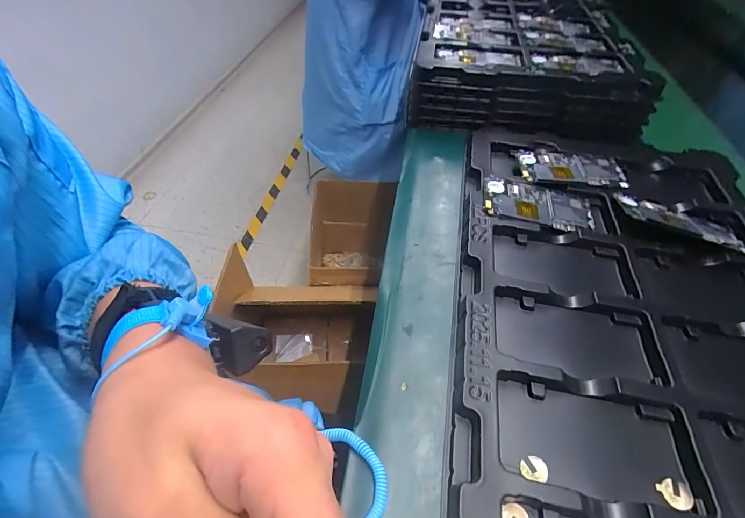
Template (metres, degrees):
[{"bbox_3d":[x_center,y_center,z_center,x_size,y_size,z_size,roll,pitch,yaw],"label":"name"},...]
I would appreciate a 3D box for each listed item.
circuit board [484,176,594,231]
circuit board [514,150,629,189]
[{"bbox_3d":[0.191,-0.060,0.417,0.125,0.006,0.066,13,52,1],"label":"circuit board"},{"bbox_3d":[0.254,-0.116,0.465,0.128,0.009,0.069,6,49,1],"label":"circuit board"}]

